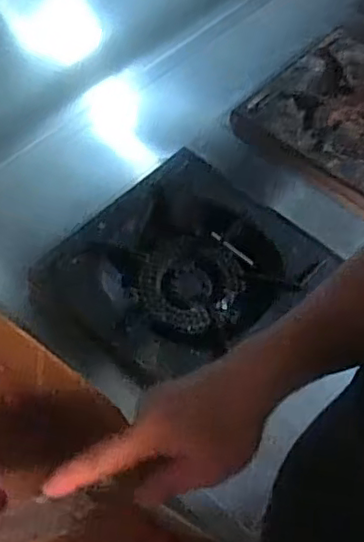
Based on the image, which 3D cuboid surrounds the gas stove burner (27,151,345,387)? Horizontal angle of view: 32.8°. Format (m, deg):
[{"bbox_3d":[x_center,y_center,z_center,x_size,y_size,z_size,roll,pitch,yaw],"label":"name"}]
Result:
[{"bbox_3d":[0.002,-0.003,0.784,0.267,0.027,0.323,38,63,19],"label":"gas stove burner"}]

